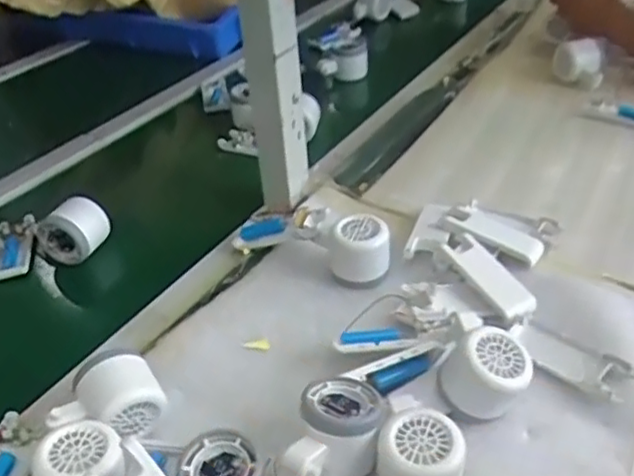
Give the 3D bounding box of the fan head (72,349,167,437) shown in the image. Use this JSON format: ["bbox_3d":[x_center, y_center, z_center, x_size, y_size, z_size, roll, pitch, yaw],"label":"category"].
[{"bbox_3d":[-0.152,0.125,0.506,0.059,0.050,0.064,-26,42,-26],"label":"fan head"}]

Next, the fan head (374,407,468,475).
[{"bbox_3d":[0.070,0.156,0.447,0.057,0.053,0.054,-2,38,1],"label":"fan head"}]

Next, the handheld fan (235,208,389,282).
[{"bbox_3d":[-0.005,-0.008,0.666,0.175,0.053,0.066,16,41,24],"label":"handheld fan"}]

